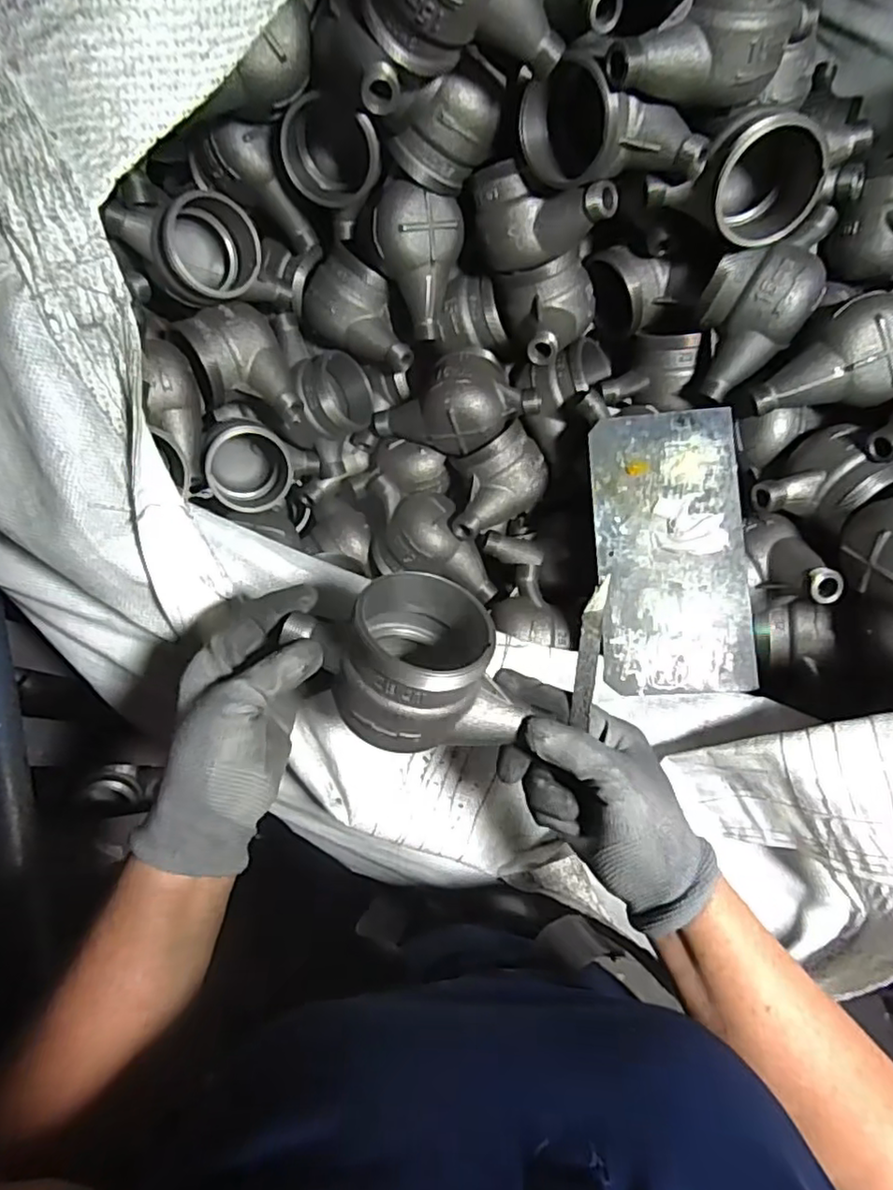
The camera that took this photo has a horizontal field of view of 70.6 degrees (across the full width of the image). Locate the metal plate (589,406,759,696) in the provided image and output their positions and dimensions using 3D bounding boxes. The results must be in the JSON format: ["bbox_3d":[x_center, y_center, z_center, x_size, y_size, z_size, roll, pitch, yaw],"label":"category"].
[{"bbox_3d":[0.190,-0.037,0.536,0.121,0.007,0.237,-3,84,8],"label":"metal plate"}]

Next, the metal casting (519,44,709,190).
[{"bbox_3d":[0.118,-0.335,0.457,0.134,0.078,0.073,41,80,11],"label":"metal casting"}]

